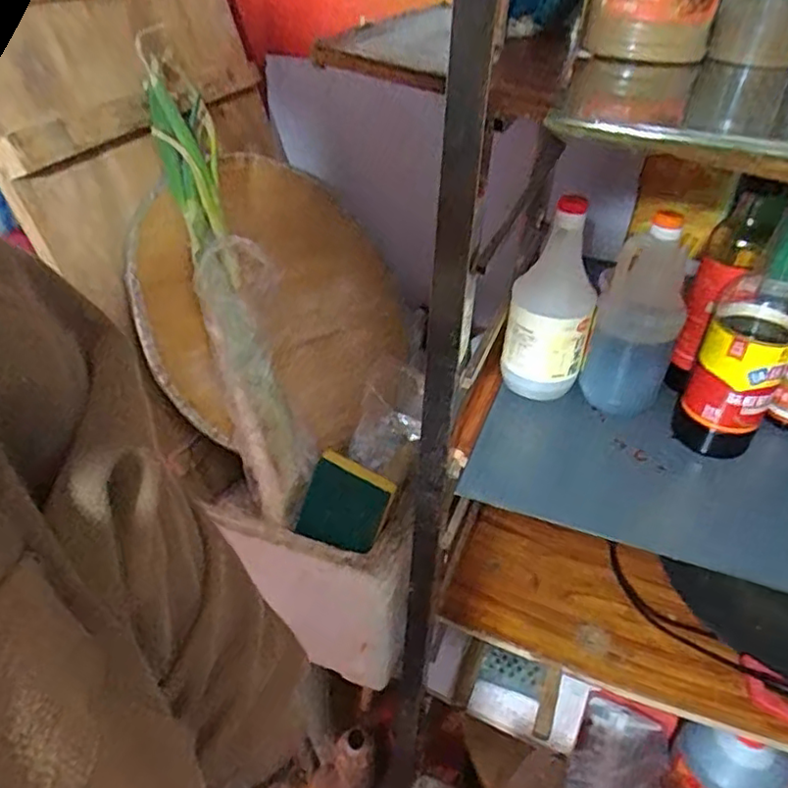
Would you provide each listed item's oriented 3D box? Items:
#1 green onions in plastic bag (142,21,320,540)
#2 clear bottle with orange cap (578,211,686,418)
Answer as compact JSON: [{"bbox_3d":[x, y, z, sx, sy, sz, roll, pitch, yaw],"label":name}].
[{"bbox_3d":[-0.197,-0.137,0.780,0.094,0.591,0.073,-16,2,-20],"label":"green onions in plastic bag"},{"bbox_3d":[0.246,-0.074,0.650,0.080,0.200,0.064,13,38,18],"label":"clear bottle with orange cap"}]

